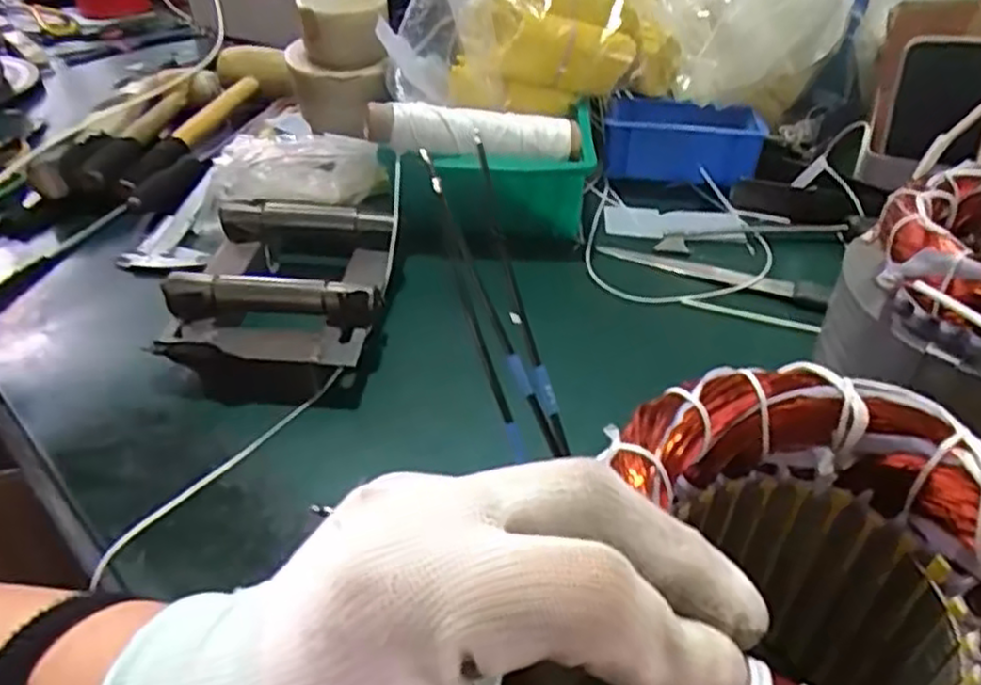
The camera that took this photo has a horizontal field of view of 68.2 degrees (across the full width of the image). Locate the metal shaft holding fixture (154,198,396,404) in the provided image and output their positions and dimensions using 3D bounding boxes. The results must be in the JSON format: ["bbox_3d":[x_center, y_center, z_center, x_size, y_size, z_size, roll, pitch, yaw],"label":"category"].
[{"bbox_3d":[-0.147,-0.037,0.522,0.140,0.053,0.171,4,41,4],"label":"metal shaft holding fixture"}]

